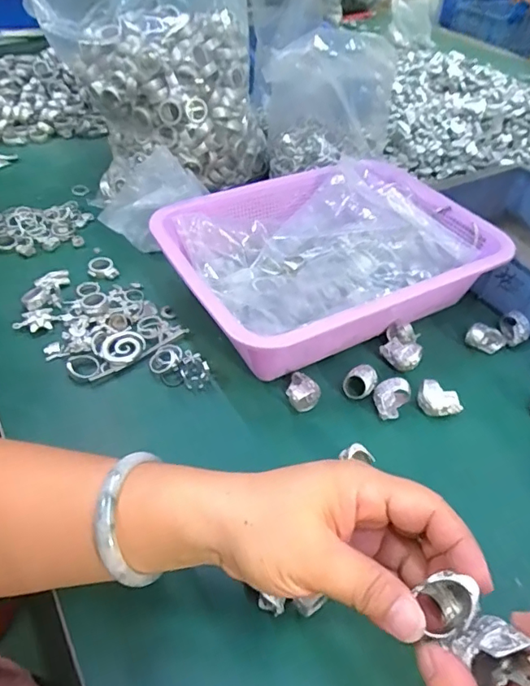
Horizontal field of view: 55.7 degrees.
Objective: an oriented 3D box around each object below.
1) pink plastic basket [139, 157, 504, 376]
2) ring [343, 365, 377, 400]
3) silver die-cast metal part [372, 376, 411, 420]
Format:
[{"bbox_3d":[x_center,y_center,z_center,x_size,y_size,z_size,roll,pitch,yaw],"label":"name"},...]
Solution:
[{"bbox_3d":[0.058,-0.083,0.497,0.294,0.082,0.217,-22,51,-22],"label":"pink plastic basket"},{"bbox_3d":[0.081,0.035,0.432,0.025,0.024,0.025,1,46,-1],"label":"ring"},{"bbox_3d":[0.105,0.047,0.422,0.026,0.026,0.032,22,49,18],"label":"silver die-cast metal part"}]

